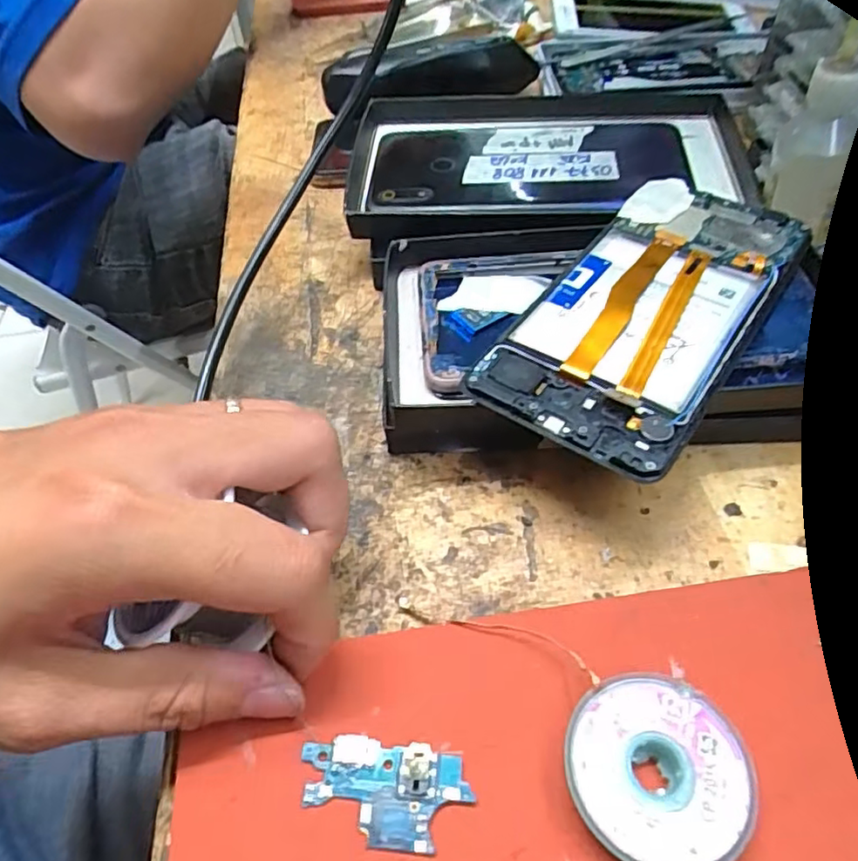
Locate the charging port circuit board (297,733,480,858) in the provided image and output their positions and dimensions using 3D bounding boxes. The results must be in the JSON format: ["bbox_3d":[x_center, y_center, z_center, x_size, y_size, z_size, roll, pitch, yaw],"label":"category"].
[{"bbox_3d":[-0.012,0.095,0.166,0.044,0.004,0.024,4,50,8],"label":"charging port circuit board"}]

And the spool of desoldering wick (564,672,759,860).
[{"bbox_3d":[0.057,0.087,0.162,0.043,0.013,0.043,-2,50,2],"label":"spool of desoldering wick"}]

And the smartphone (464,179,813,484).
[{"bbox_3d":[0.081,-0.047,0.232,0.070,0.012,0.142,29,57,25],"label":"smartphone"}]

